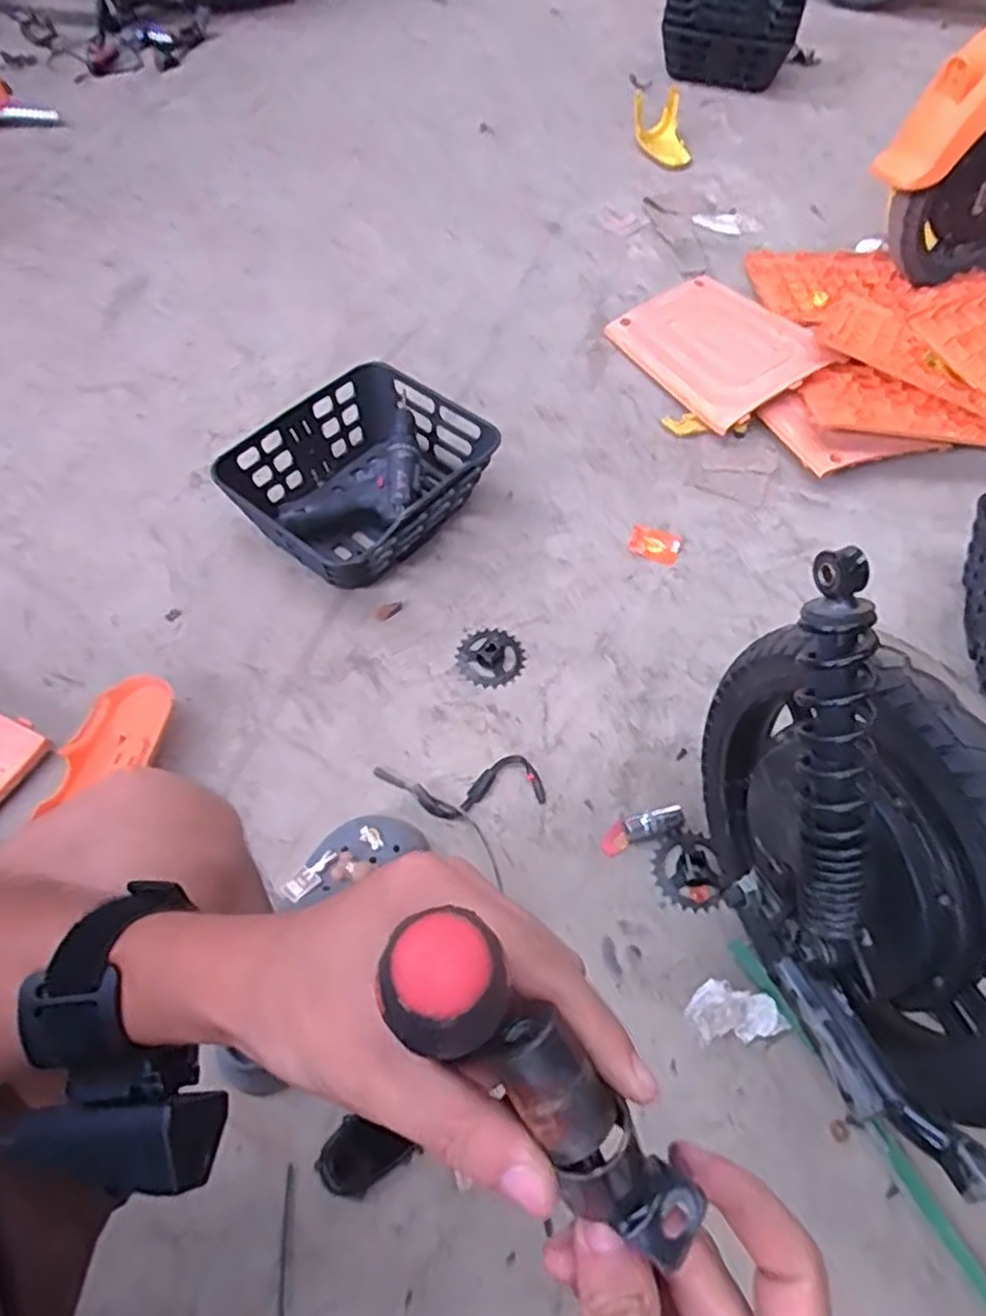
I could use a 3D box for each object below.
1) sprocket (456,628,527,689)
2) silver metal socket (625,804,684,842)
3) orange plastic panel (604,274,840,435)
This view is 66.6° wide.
[{"bbox_3d":[-0.003,-0.001,0.972,0.088,0.010,0.085,2,57,-2],"label":"sprocket"},{"bbox_3d":[0.183,0.185,0.844,0.072,0.026,0.027,-13,59,-11],"label":"silver metal socket"},{"bbox_3d":[0.396,-0.554,1.320,0.295,0.026,0.345,-32,59,-13],"label":"orange plastic panel"}]

